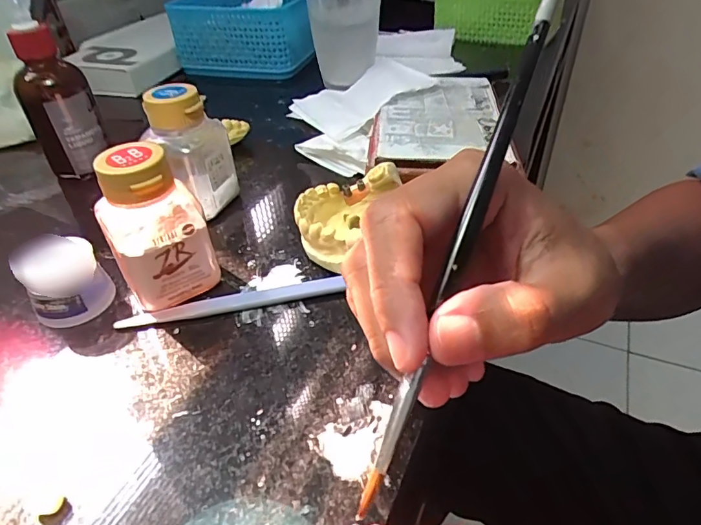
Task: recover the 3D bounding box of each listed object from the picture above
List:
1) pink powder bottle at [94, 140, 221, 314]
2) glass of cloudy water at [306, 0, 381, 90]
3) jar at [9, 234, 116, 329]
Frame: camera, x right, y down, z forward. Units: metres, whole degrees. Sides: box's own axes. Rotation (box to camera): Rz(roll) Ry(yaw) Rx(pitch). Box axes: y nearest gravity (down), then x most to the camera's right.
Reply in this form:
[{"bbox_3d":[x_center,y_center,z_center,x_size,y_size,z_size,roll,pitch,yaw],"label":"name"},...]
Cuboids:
[{"bbox_3d":[-0.090,-0.016,0.222,0.041,0.071,0.033,-24,45,-24],"label":"pink powder bottle"},{"bbox_3d":[-0.006,-0.214,0.433,0.061,0.086,0.059,-4,40,-2],"label":"glass of cloudy water"},{"bbox_3d":[-0.135,0.008,0.228,0.033,0.033,0.028,-30,47,-29],"label":"jar"}]

